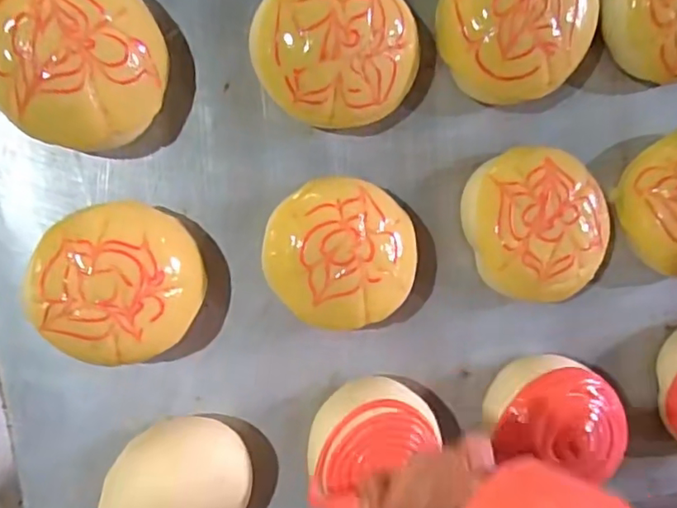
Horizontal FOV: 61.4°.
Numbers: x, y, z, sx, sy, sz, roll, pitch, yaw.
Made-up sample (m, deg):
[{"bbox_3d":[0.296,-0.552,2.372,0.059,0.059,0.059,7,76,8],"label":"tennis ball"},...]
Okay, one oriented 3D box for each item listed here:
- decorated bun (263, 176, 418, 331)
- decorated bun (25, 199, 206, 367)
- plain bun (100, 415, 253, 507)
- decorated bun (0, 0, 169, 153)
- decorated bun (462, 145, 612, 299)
[{"bbox_3d":[0.002,-0.001,0.363,0.090,0.044,0.092,0,92,-5],"label":"decorated bun"},{"bbox_3d":[-0.130,0.016,0.344,0.090,0.050,0.090,0,92,-5],"label":"decorated bun"},{"bbox_3d":[-0.098,0.144,0.353,0.083,0.047,0.084,0,92,-5],"label":"plain bun"},{"bbox_3d":[-0.150,-0.112,0.332,0.093,0.059,0.095,0,92,-5],"label":"decorated bun"},{"bbox_3d":[0.131,-0.019,0.375,0.091,0.043,0.099,0,92,-5],"label":"decorated bun"}]

